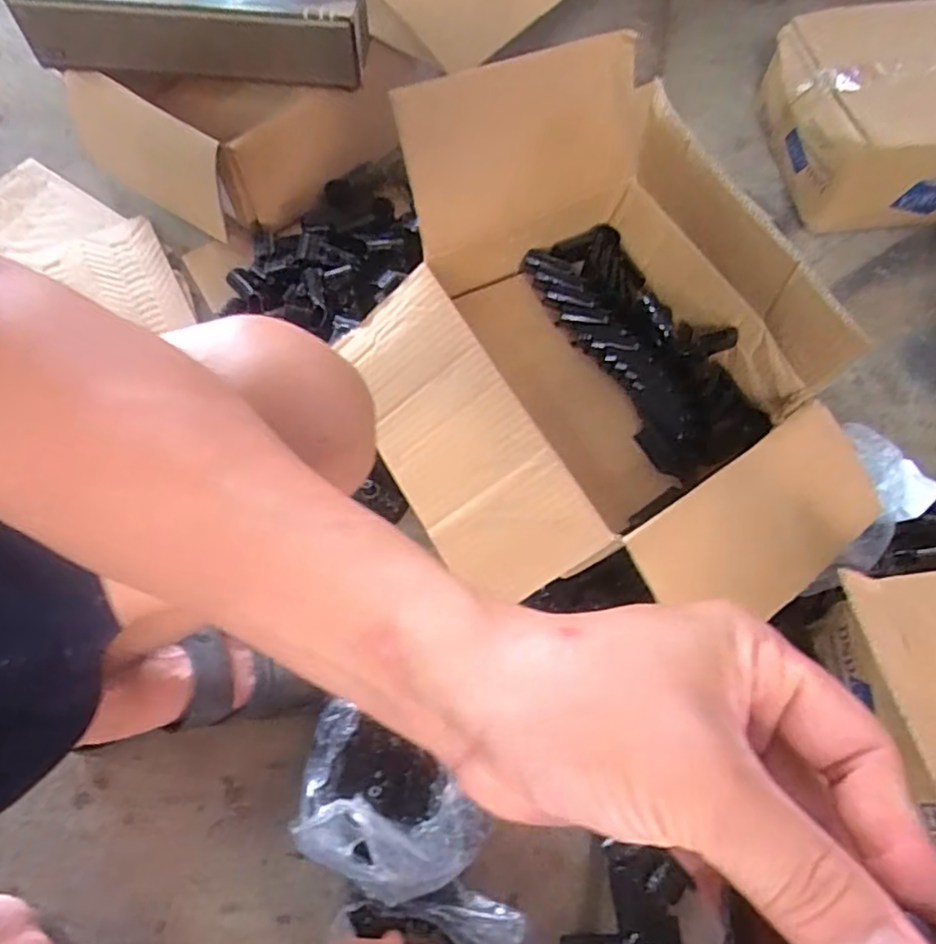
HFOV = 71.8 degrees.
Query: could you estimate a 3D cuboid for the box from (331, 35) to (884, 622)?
[{"bbox_3d":[0.129,-0.096,0.574,0.396,0.238,0.480,-31,71,-15],"label":"box"}]

